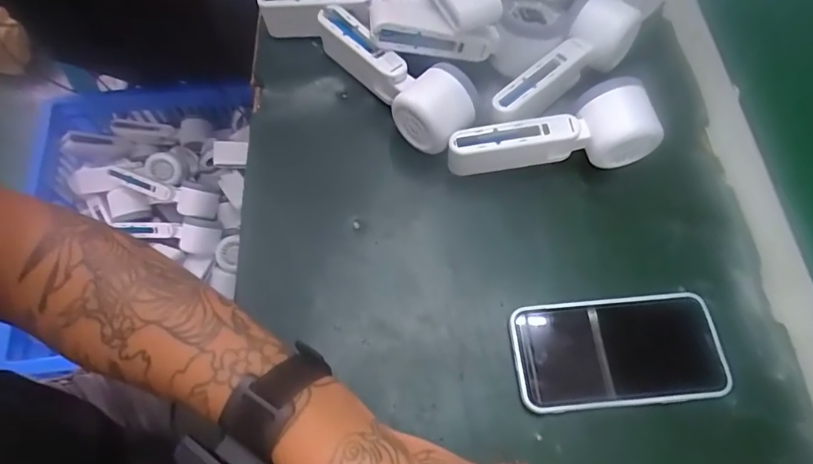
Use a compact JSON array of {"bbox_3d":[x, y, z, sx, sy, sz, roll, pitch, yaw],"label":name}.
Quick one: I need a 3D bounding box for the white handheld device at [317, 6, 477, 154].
[{"bbox_3d":[-0.010,-0.135,0.437,0.056,0.051,0.162,-37,71,-17],"label":"white handheld device"}]

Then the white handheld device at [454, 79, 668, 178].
[{"bbox_3d":[0.116,-0.073,0.410,0.164,0.060,0.053,-12,66,-7],"label":"white handheld device"}]

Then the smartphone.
[{"bbox_3d":[0.148,0.085,0.358,0.142,0.017,0.074,-5,65,-3],"label":"smartphone"}]

